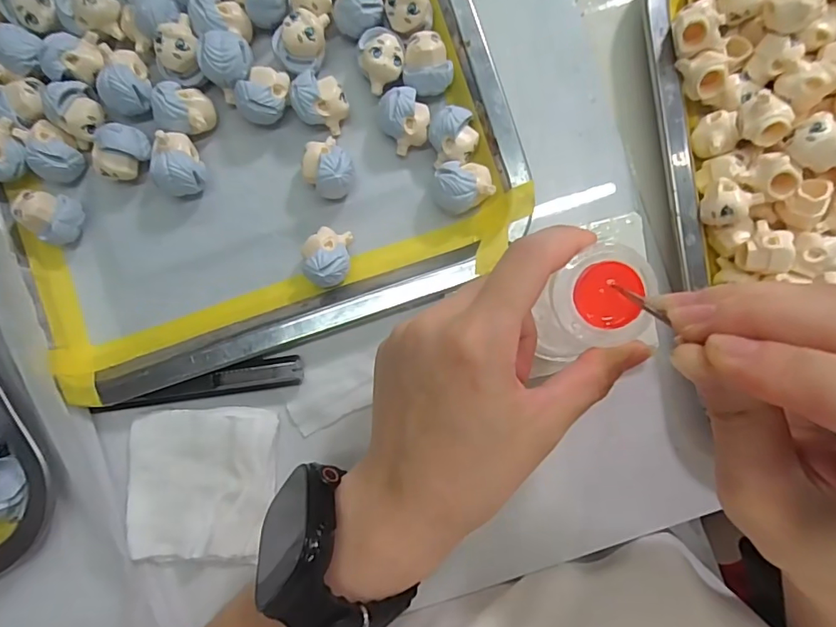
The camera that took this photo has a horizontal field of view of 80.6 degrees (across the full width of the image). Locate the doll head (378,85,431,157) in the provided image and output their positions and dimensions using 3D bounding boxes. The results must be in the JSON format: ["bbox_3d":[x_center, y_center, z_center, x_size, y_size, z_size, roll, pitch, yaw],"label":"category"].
[{"bbox_3d":[-0.006,-0.094,0.240,0.023,0.021,0.025,0,93,-1],"label":"doll head"}]

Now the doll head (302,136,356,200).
[{"bbox_3d":[-0.043,-0.070,0.238,0.022,0.025,0.027,-40,90,1],"label":"doll head"}]

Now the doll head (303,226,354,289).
[{"bbox_3d":[-0.043,-0.027,0.240,0.021,0.022,0.028,-1,90,1],"label":"doll head"}]

